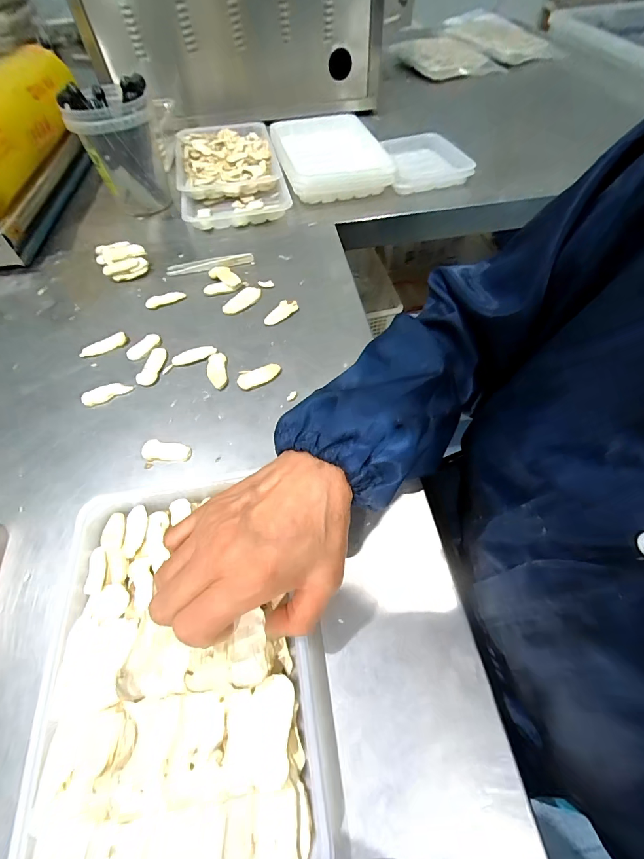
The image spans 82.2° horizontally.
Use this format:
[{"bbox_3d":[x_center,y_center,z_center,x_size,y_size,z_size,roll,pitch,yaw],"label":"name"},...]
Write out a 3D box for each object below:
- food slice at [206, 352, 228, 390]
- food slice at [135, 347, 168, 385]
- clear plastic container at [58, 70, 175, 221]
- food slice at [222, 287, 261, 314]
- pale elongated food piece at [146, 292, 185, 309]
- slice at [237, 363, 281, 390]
[{"bbox_3d":[-0.111,-0.063,0.390,0.021,0.004,0.047,-10,57,-4],"label":"food slice"},{"bbox_3d":[-0.183,-0.069,0.397,0.023,0.004,0.050,5,58,5],"label":"food slice"},{"bbox_3d":[-0.294,-0.414,0.556,0.115,0.151,0.106,-28,61,-15],"label":"clear plastic container"},{"bbox_3d":[-0.098,-0.158,0.450,0.026,0.004,0.053,38,66,23],"label":"food slice"},{"bbox_3d":[-0.195,-0.163,0.459,0.048,0.004,0.018,-19,59,-10],"label":"pale elongated food piece"},{"bbox_3d":[-0.065,-0.055,0.380,0.045,0.005,0.024,-12,58,-6],"label":"slice"}]

